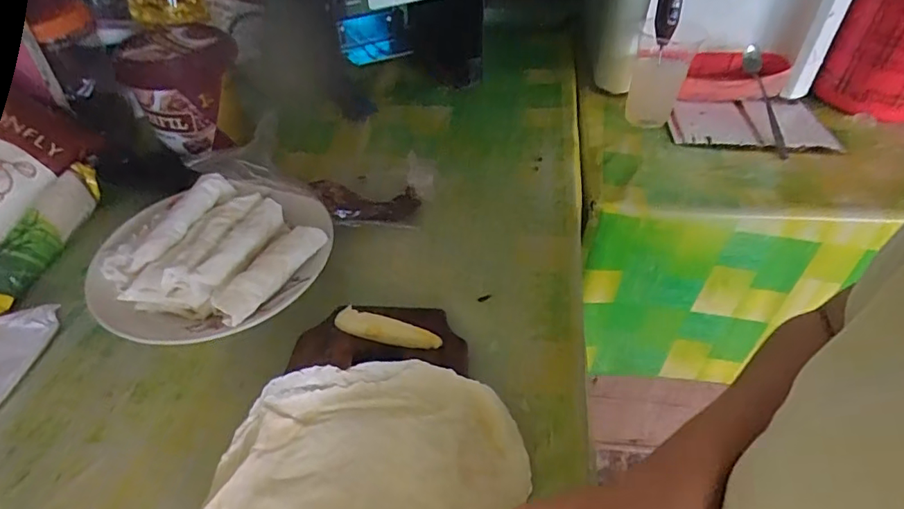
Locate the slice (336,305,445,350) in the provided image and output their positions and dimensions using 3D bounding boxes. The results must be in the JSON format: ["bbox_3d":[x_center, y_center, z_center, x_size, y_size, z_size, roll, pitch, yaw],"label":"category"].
[{"bbox_3d":[-0.053,0.059,0.423,0.091,0.017,0.018,13,45,15],"label":"slice"}]

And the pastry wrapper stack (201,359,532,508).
[{"bbox_3d":[-0.055,0.147,0.328,0.190,0.039,0.181,12,45,14],"label":"pastry wrapper stack"}]

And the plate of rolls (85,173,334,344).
[{"bbox_3d":[-0.211,-0.001,0.472,0.201,0.048,0.185,1,43,3],"label":"plate of rolls"}]

